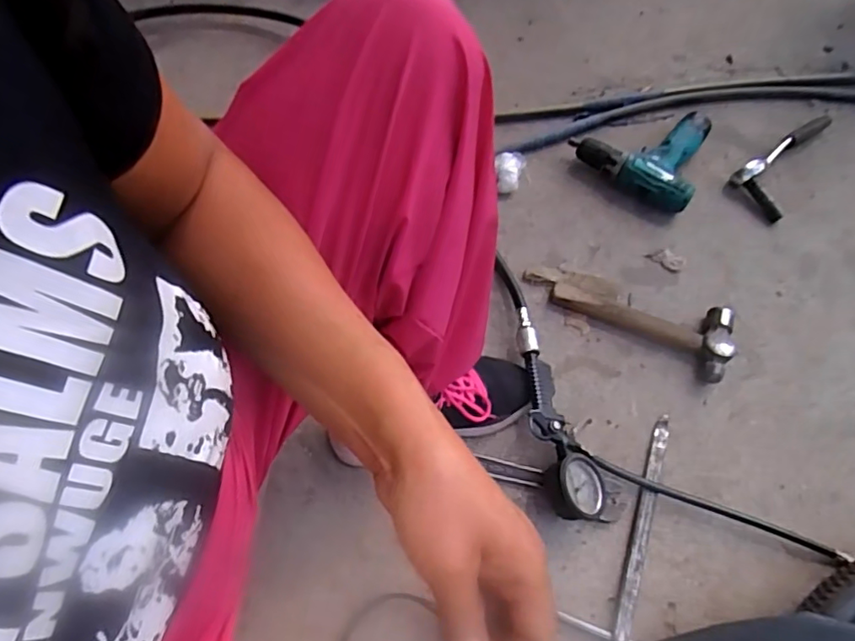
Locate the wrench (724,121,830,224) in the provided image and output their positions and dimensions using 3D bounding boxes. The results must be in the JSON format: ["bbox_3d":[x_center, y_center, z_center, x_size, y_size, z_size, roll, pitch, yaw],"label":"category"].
[{"bbox_3d":[0.606,-0.265,0.919,0.252,0.030,0.094,-39,71,-14],"label":"wrench"}]

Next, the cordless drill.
[{"bbox_3d":[0.339,-0.279,0.898,0.192,0.053,0.187,22,69,11],"label":"cordless drill"}]

